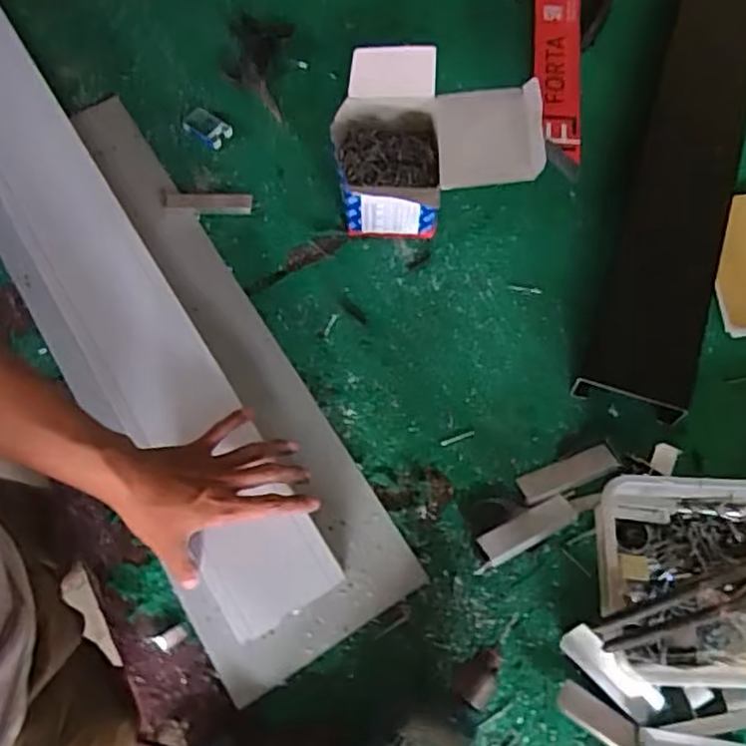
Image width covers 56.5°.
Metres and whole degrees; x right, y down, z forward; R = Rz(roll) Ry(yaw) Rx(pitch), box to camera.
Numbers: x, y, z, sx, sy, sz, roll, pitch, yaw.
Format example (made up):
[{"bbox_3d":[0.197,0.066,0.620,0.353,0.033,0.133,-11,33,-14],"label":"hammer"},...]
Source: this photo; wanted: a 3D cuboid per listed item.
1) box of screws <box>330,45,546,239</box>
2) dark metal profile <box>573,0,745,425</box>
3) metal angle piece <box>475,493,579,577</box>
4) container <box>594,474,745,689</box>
[{"bbox_3d":[0.062,-0.226,0.717,0.196,0.124,0.140,4,69,2],"label":"box of screws"},{"bbox_3d":[0.355,-0.257,0.770,0.108,0.033,0.632,18,70,7],"label":"dark metal profile"},{"bbox_3d":[0.137,0.147,0.640,0.104,0.016,0.030,-27,71,-9],"label":"metal angle piece"},{"bbox_3d":[0.310,0.179,0.604,0.238,0.066,0.171,2,69,1],"label":"container"}]

